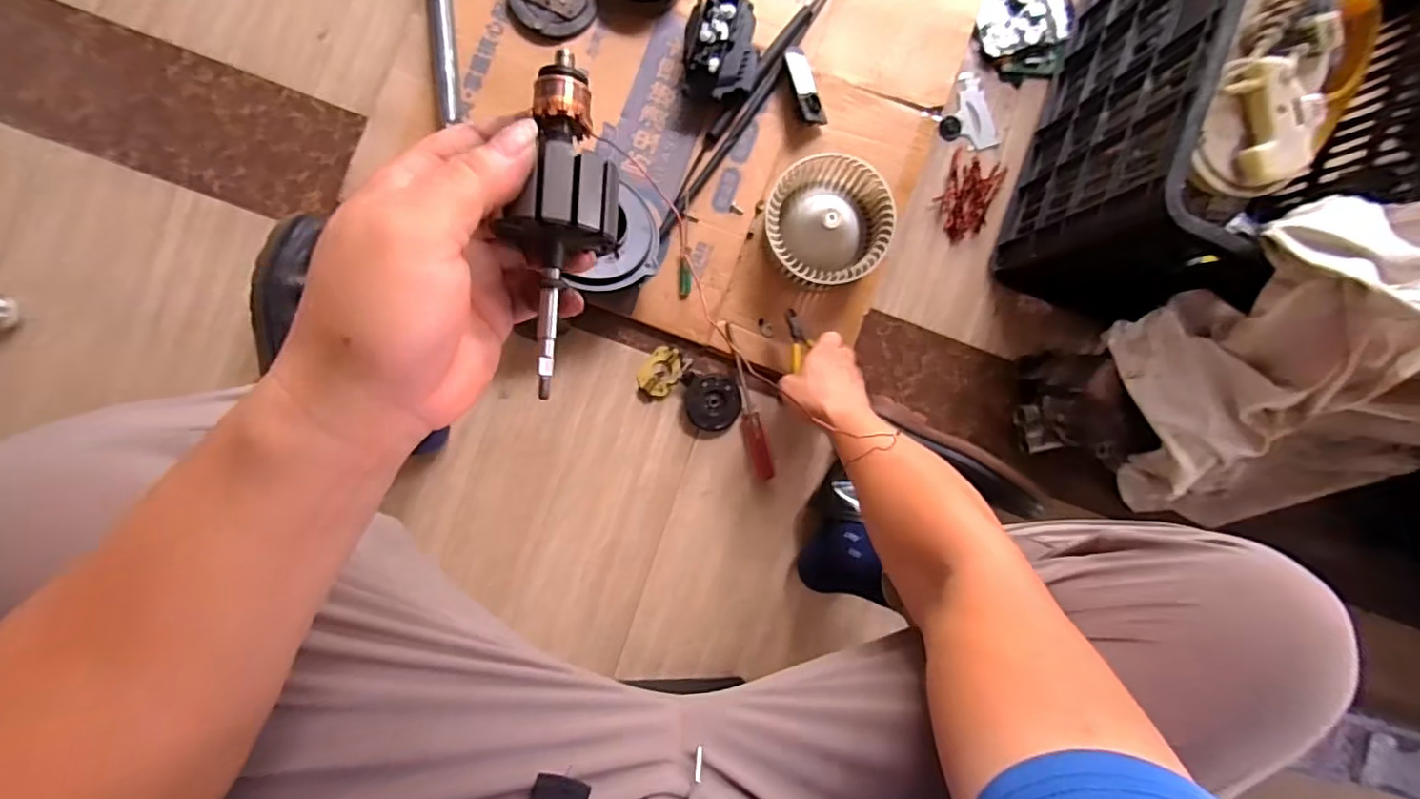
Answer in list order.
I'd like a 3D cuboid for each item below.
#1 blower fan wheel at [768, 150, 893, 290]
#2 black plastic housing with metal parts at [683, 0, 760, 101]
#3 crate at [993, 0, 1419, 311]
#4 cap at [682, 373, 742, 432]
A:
[{"bbox_3d":[0.137,-0.206,0.718,0.142,0.075,0.138,0,90,-3],"label":"blower fan wheel"},{"bbox_3d":[0.013,-0.413,0.718,0.083,0.065,0.113,2,90,-3],"label":"black plastic housing with metal parts"},{"bbox_3d":[0.619,-0.346,0.670,0.359,0.289,0.508,17,89,-3],"label":"crate"},{"bbox_3d":[0.003,0.003,0.749,0.069,0.018,0.068,0,90,-3],"label":"cap"}]

